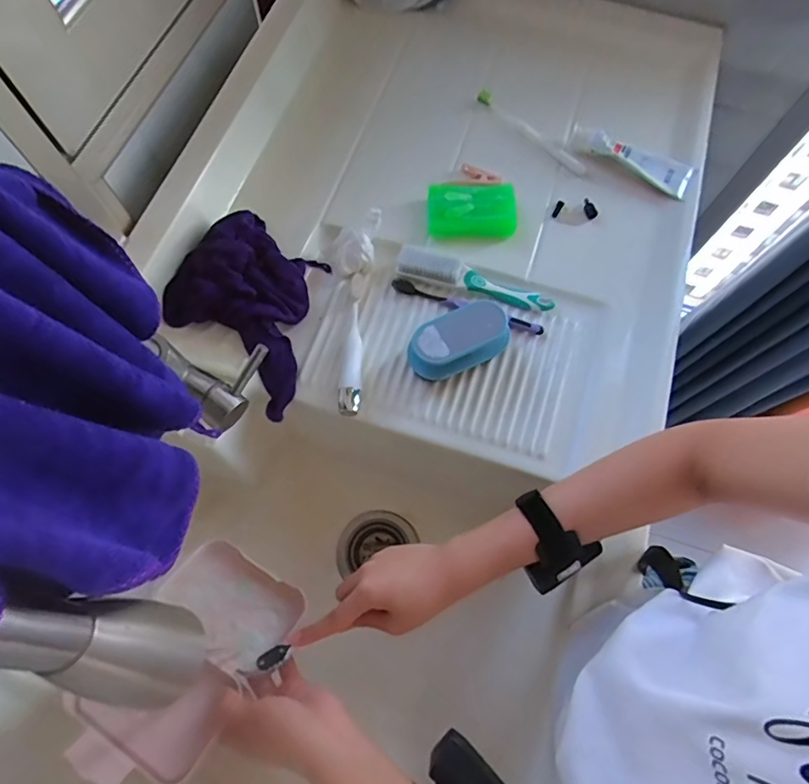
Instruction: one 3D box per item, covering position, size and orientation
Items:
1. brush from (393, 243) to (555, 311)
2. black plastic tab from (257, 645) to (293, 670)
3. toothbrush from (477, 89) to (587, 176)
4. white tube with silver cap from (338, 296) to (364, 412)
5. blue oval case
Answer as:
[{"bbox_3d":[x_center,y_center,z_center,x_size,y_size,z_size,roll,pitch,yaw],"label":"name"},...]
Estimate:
[{"bbox_3d":[0.082,-0.133,0.588,0.183,0.026,0.035,19,70,6],"label":"brush"},{"bbox_3d":[-0.110,0.223,0.425,0.029,0.006,0.012,-27,72,-18],"label":"black plastic tab"},{"bbox_3d":[0.168,-0.345,0.662,0.177,0.018,0.014,42,74,14],"label":"toothbrush"},{"bbox_3d":[-0.059,-0.040,0.561,0.023,0.018,0.136,1,69,-1],"label":"white tube with silver cap"},{"bbox_3d":[0.057,-0.051,0.542,0.108,0.054,0.056,-23,71,-10],"label":"blue oval case"}]

